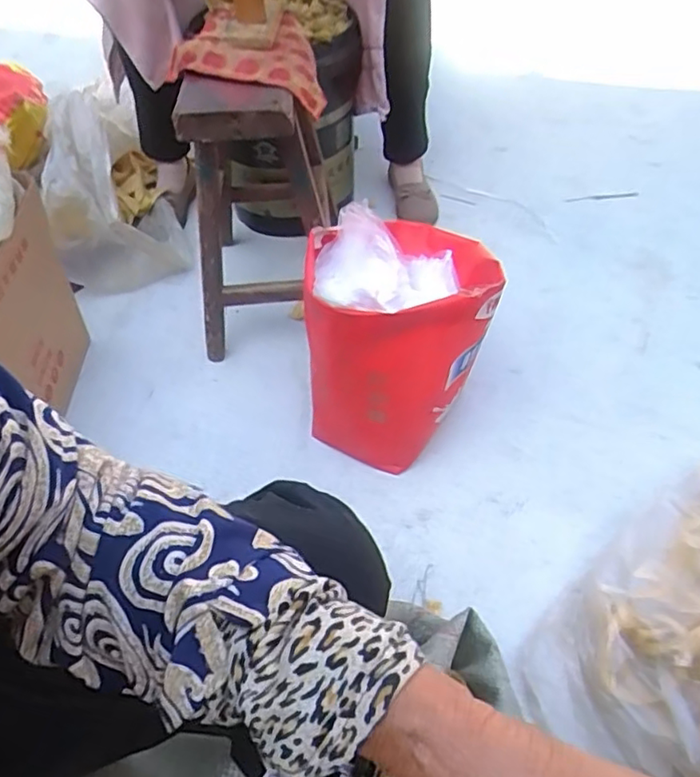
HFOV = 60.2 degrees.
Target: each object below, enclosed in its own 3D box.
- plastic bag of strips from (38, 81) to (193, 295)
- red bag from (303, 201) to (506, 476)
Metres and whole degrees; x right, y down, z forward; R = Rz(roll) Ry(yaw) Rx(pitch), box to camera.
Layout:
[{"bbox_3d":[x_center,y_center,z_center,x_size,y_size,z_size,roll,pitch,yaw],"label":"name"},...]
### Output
[{"bbox_3d":[-0.459,-0.382,1.153,0.221,0.252,0.354,-15,51,-14],"label":"plastic bag of strips"},{"bbox_3d":[0.064,-0.078,0.857,0.229,0.298,0.250,3,49,1],"label":"red bag"}]

